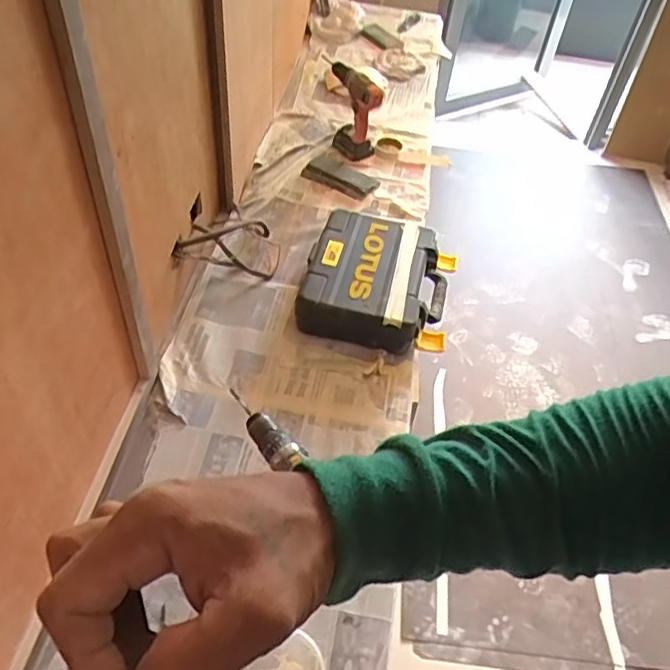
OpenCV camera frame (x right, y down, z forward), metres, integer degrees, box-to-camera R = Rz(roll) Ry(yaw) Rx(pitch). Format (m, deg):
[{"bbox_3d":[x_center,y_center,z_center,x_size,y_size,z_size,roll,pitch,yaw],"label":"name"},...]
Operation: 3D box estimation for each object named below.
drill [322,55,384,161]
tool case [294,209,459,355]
[{"bbox_3d":[0.038,-0.665,1.802,0.100,0.221,0.299,-11,51,-14],"label":"drill"},{"bbox_3d":[0.100,-0.123,1.405,0.311,0.119,0.326,11,49,5],"label":"tool case"}]

